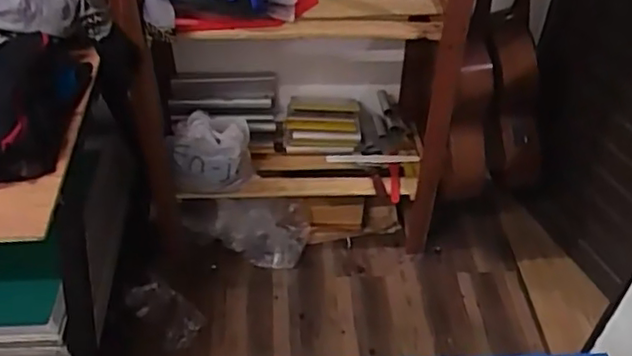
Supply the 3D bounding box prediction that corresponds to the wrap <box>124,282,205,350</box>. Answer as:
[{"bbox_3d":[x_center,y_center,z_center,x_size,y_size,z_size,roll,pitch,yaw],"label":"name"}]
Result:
[{"bbox_3d":[-0.423,0.374,1.758,0.237,0.038,0.115,32,50,26],"label":"wrap"}]

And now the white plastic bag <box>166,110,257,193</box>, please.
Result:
[{"bbox_3d":[-0.288,-0.064,1.724,0.218,0.192,0.177,-6,44,-11],"label":"white plastic bag"}]

